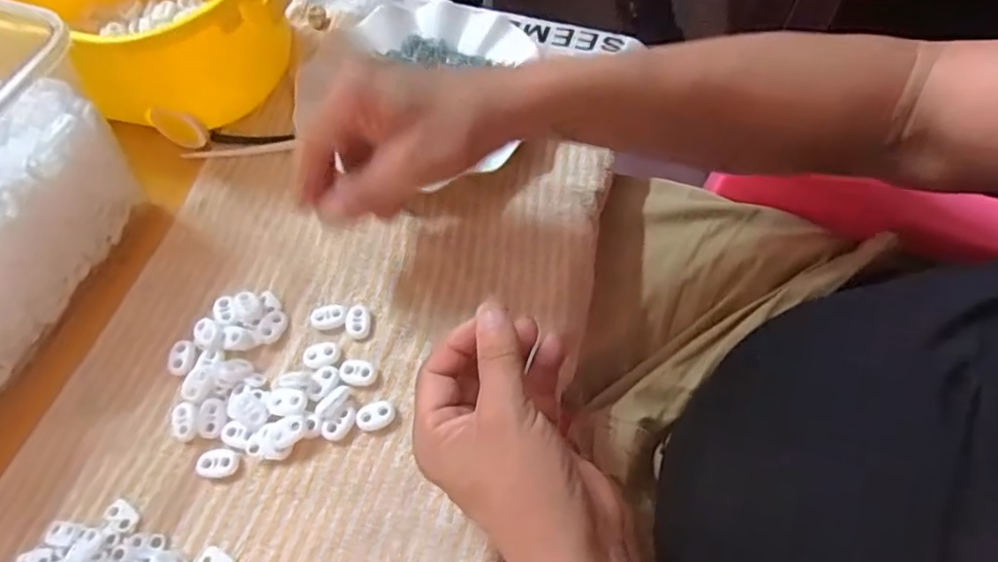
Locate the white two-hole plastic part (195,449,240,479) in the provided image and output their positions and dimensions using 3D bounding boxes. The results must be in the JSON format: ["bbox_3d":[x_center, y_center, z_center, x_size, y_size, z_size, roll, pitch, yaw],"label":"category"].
[{"bbox_3d":[-0.159,0.103,0.335,0.023,0.005,0.015,-4,62,0],"label":"white two-hole plastic part"}]

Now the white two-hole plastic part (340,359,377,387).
[{"bbox_3d":[-0.085,0.055,0.358,0.022,0.004,0.015,9,63,7],"label":"white two-hole plastic part"}]

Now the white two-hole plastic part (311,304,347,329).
[{"bbox_3d":[-0.108,0.023,0.376,0.022,0.004,0.016,-4,62,0],"label":"white two-hole plastic part"}]

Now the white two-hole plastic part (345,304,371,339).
[{"bbox_3d":[-0.089,0.026,0.373,0.015,0.004,0.022,-7,62,-2],"label":"white two-hole plastic part"}]

